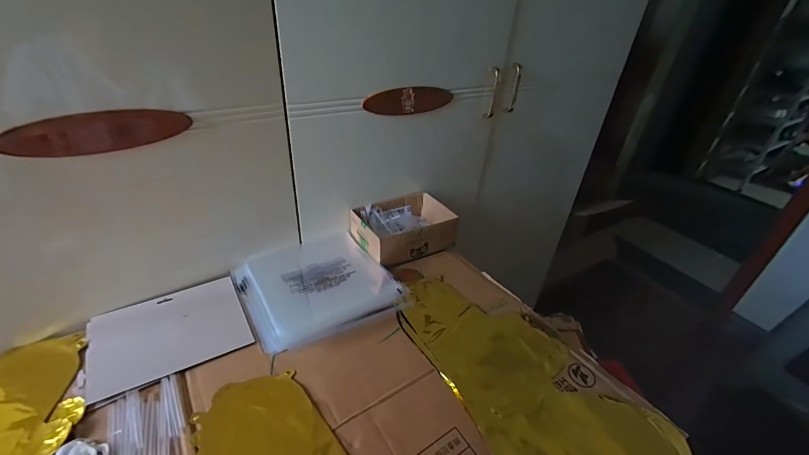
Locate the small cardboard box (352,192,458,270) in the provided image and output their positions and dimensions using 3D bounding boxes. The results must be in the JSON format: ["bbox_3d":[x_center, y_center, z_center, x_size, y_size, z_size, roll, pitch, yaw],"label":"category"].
[{"bbox_3d":[0.000,0.002,0.729,0.182,0.067,0.131,-18,40,-30],"label":"small cardboard box"}]

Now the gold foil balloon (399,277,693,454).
[{"bbox_3d":[0.166,0.206,0.523,0.223,0.030,0.402,-15,39,-27],"label":"gold foil balloon"}]

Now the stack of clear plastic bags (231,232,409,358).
[{"bbox_3d":[-0.150,0.096,0.624,0.230,0.025,0.226,-18,40,-30],"label":"stack of clear plastic bags"}]

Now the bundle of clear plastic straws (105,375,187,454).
[{"bbox_3d":[-0.297,0.226,0.419,0.071,0.004,0.106,-20,42,-32],"label":"bundle of clear plastic straws"}]

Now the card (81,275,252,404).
[{"bbox_3d":[-0.344,0.150,0.536,0.192,0.007,0.164,-17,38,-30],"label":"card"}]

